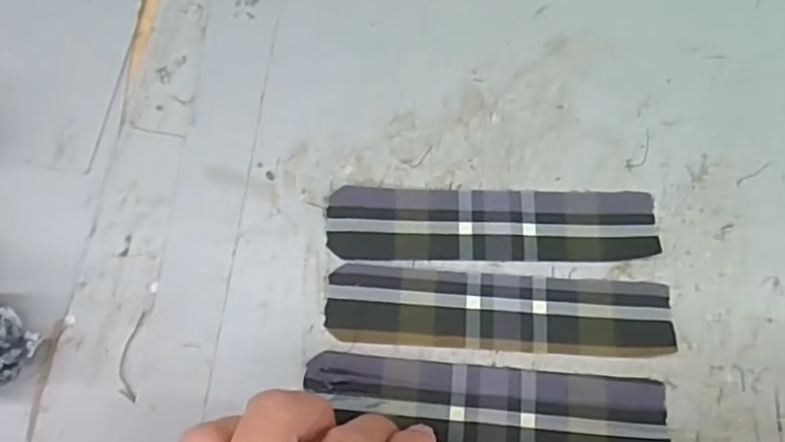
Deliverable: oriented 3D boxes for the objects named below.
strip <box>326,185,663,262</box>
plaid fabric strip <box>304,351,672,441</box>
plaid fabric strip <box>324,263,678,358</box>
[{"bbox_3d":[0.044,0.001,0.283,0.140,0.004,0.032,1,71,-1],"label":"strip"},{"bbox_3d":[0.037,0.072,0.258,0.139,0.006,0.033,7,71,2],"label":"plaid fabric strip"},{"bbox_3d":[0.044,0.037,0.270,0.140,0.004,0.032,3,71,0],"label":"plaid fabric strip"}]

